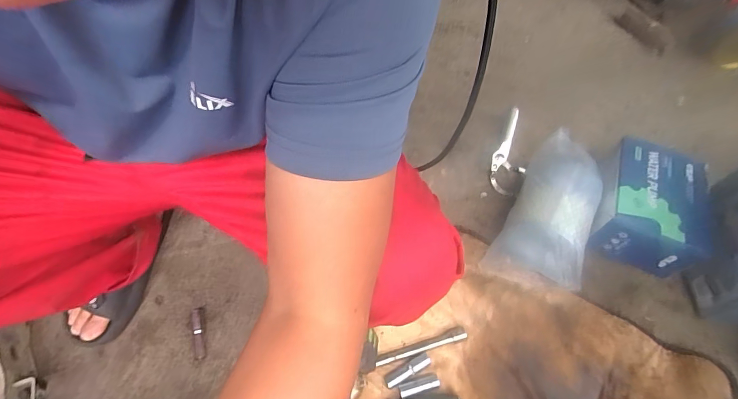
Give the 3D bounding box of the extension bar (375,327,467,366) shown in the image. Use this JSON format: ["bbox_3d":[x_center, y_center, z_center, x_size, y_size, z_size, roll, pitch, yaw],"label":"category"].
[{"bbox_3d":[0.086,0.244,0.630,0.154,0.020,0.019,-16,59,-12],"label":"extension bar"}]

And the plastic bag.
[{"bbox_3d":[0.340,0.020,0.700,0.143,0.087,0.293,27,60,14],"label":"plastic bag"}]

